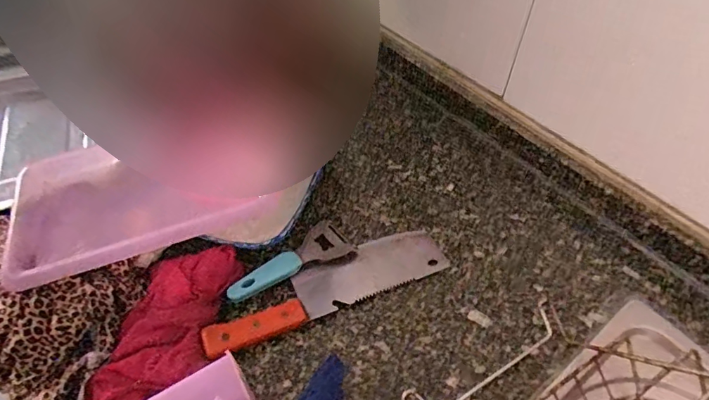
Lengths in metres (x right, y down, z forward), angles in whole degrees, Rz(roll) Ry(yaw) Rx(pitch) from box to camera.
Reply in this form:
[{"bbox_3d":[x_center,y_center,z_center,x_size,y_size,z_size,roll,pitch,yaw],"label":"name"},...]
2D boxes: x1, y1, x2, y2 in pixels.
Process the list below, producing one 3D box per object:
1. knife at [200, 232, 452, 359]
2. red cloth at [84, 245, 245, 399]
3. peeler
[{"bbox_3d":[-0.026,0.089,0.493,0.265,0.026,0.058,-20,53,-16],"label":"knife"},{"bbox_3d":[-0.179,0.119,0.448,0.082,0.031,0.173,11,51,9],"label":"red cloth"},{"bbox_3d":[-0.070,0.071,0.509,0.139,0.016,0.049,-34,58,-25],"label":"peeler"}]

